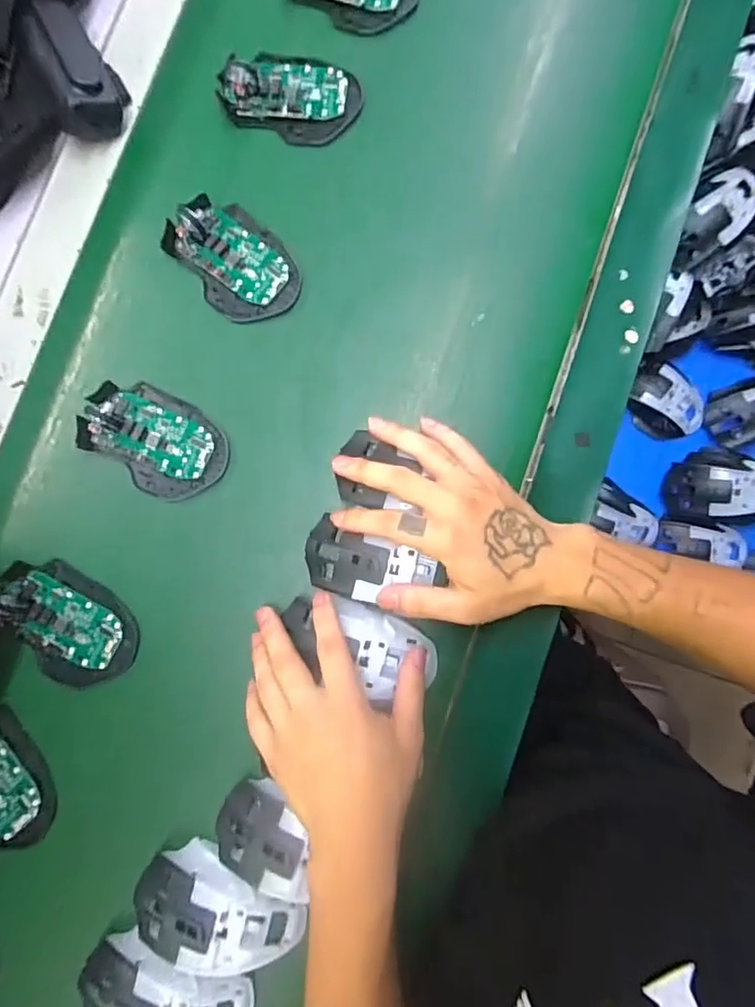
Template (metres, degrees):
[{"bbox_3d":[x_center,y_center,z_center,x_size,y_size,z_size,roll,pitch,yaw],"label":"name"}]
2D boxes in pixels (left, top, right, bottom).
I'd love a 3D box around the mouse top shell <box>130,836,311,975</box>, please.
[{"bbox_3d":[-0.111,0.280,0.371,0.113,0.031,0.060,23,86,4],"label":"mouse top shell"}]

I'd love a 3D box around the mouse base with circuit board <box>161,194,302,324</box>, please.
[{"bbox_3d":[-0.114,-0.194,0.435,0.071,0.025,0.108,-44,85,-2],"label":"mouse base with circuit board"}]

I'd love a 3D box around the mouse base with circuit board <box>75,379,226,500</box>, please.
[{"bbox_3d":[-0.173,-0.050,0.426,0.113,0.027,0.073,30,87,4],"label":"mouse base with circuit board"}]

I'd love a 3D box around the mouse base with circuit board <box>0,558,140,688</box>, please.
[{"bbox_3d":[-0.235,0.091,0.411,0.109,0.026,0.072,31,87,4],"label":"mouse base with circuit board"}]

